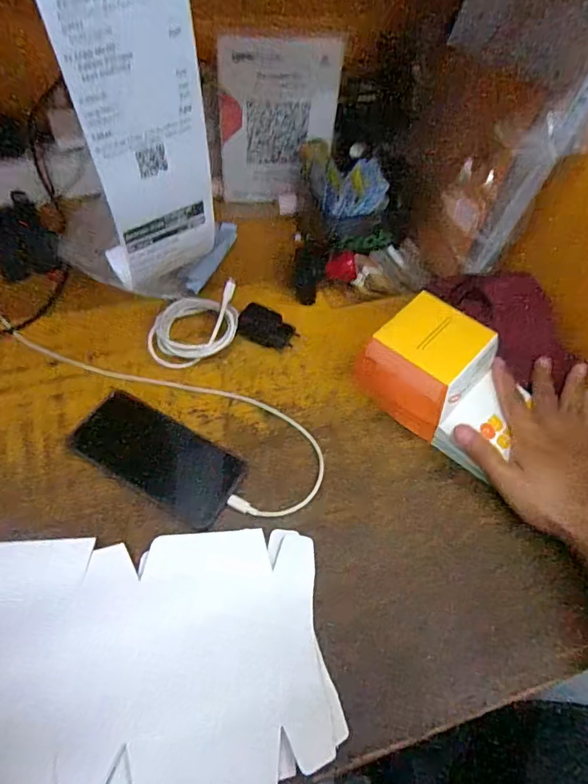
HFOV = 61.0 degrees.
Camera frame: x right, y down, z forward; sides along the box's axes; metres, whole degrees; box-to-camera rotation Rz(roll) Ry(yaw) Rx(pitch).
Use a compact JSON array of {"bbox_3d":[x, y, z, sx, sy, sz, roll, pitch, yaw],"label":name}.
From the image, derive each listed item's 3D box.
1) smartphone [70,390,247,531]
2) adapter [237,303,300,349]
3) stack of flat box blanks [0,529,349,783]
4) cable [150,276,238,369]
[{"bbox_3d":[-0.129,0.060,0.476,0.161,0.007,0.075,28,57,14],"label":"smartphone"},{"bbox_3d":[-0.029,-0.072,0.557,0.062,0.025,0.035,16,55,6],"label":"adapter"},{"bbox_3d":[-0.133,0.197,0.366,0.312,0.019,0.186,-4,55,-8],"label":"stack of flat box blanks"},{"bbox_3d":[-0.109,-0.078,0.553,0.115,0.037,0.076,-26,61,-22],"label":"cable"}]

